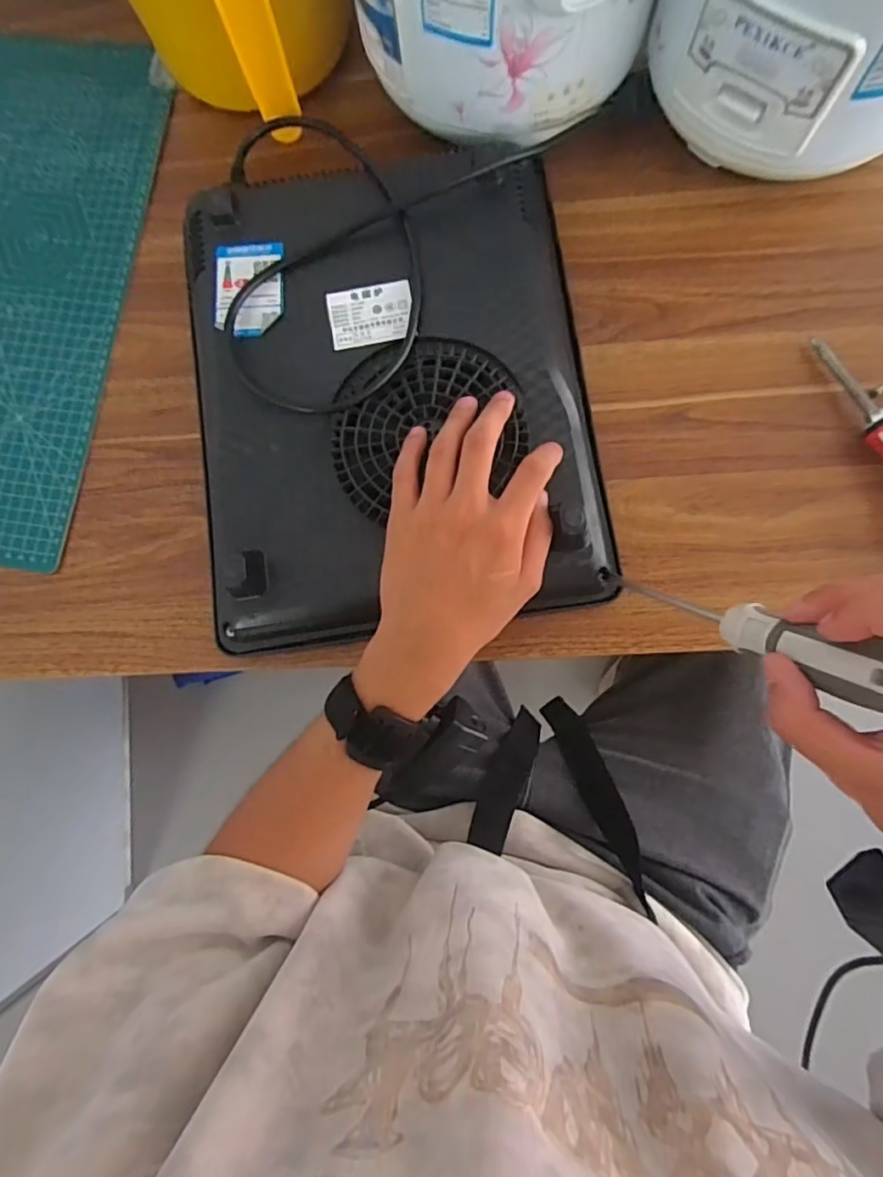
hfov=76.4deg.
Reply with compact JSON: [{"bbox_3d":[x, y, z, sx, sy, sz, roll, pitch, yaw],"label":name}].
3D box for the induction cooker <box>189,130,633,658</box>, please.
[{"bbox_3d":[-0.033,-0.129,0.377,0.264,0.050,0.306,-7,81,2],"label":"induction cooker"}]

